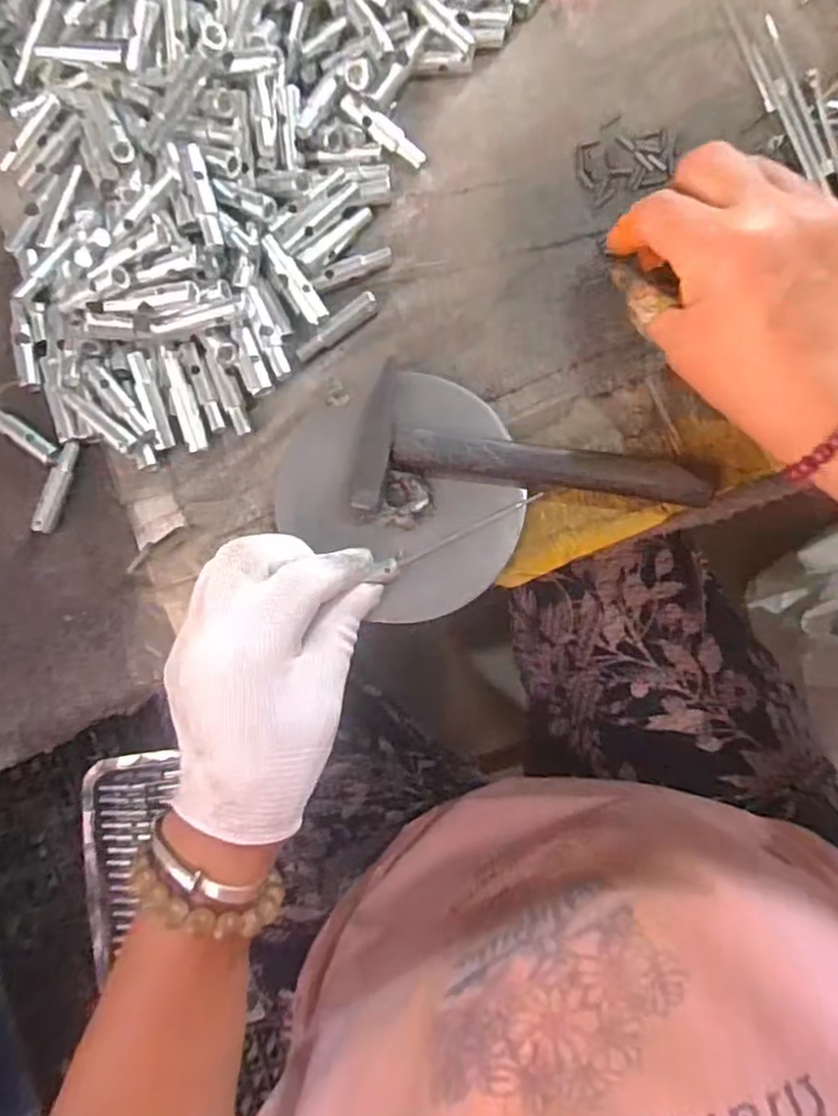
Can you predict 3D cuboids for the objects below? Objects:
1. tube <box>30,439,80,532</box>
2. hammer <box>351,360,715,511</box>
[{"bbox_3d":[-0.198,-0.039,0.375,0.010,0.006,0.052,17,89,5],"label":"tube"},{"bbox_3d":[0.055,-0.055,0.346,0.170,0.030,0.068,4,88,4],"label":"hammer"}]

